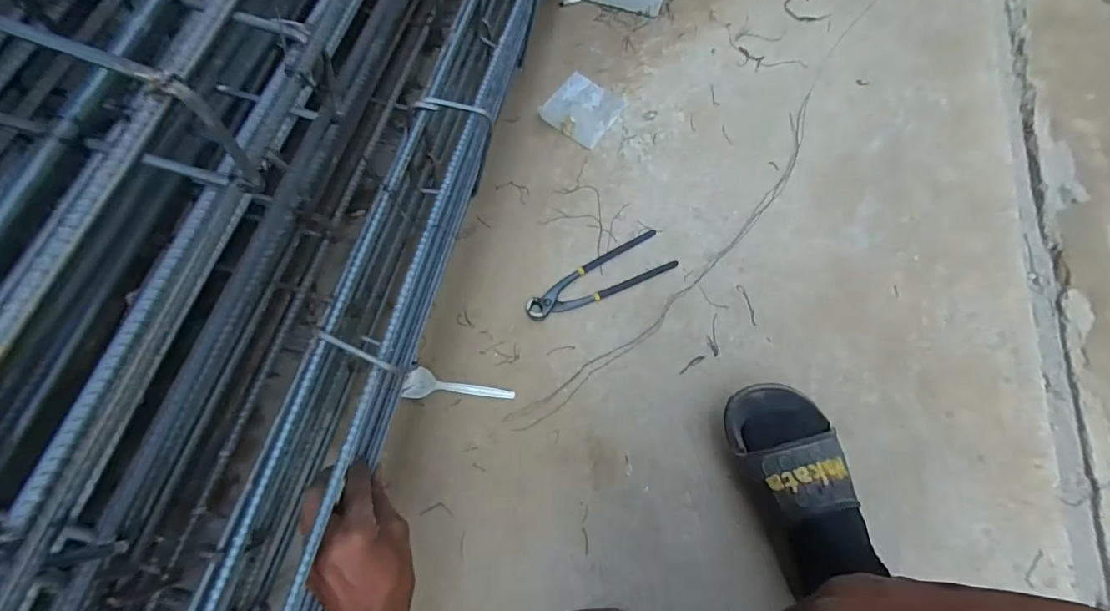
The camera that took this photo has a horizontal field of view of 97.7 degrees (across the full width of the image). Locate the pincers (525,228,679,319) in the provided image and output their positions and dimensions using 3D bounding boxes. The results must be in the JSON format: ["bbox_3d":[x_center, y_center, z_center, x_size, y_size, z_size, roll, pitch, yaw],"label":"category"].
[{"bbox_3d":[0.062,-0.035,0.666,0.214,0.013,0.066,-28,71,-9],"label":"pincers"}]

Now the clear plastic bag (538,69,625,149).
[{"bbox_3d":[0.044,-0.311,0.755,0.100,0.026,0.114,31,73,12],"label":"clear plastic bag"}]

